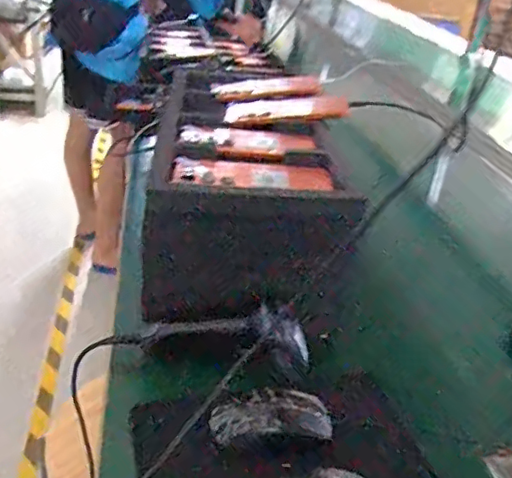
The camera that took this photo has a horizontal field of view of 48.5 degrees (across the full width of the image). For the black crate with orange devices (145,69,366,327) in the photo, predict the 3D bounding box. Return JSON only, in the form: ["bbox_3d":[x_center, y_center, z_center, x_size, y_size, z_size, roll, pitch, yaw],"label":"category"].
[{"bbox_3d":[-0.013,-0.089,0.769,0.206,0.163,0.472,5,29,-3],"label":"black crate with orange devices"}]

